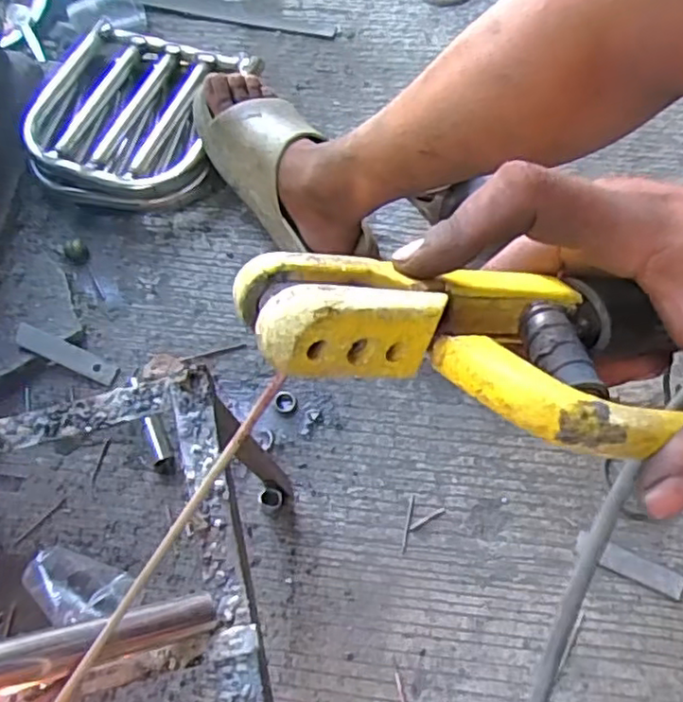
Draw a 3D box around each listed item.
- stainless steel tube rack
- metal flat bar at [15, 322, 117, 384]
[{"bbox_3d":[-0.263,-0.290,0.814,0.254,0.072,0.245,12,67,9],"label":"stainless steel tube rack"},{"bbox_3d":[-0.309,0.003,0.712,0.120,0.006,0.025,26,69,-1],"label":"metal flat bar"}]

